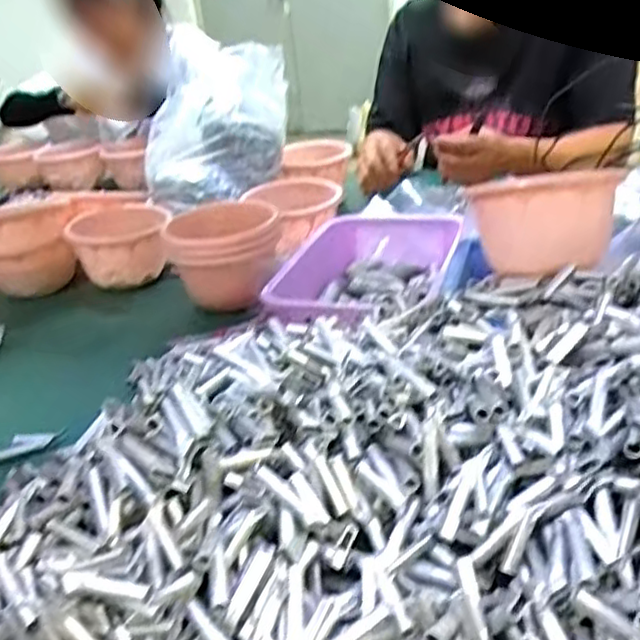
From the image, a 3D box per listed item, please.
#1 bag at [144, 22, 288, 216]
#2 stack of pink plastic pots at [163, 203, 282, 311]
[{"bbox_3d":[-0.170,-0.329,1.092,0.230,0.226,0.266,-7,27,0],"label":"bag"},{"bbox_3d":[-0.115,-0.079,0.874,0.128,0.107,0.124,18,37,40],"label":"stack of pink plastic pots"}]

